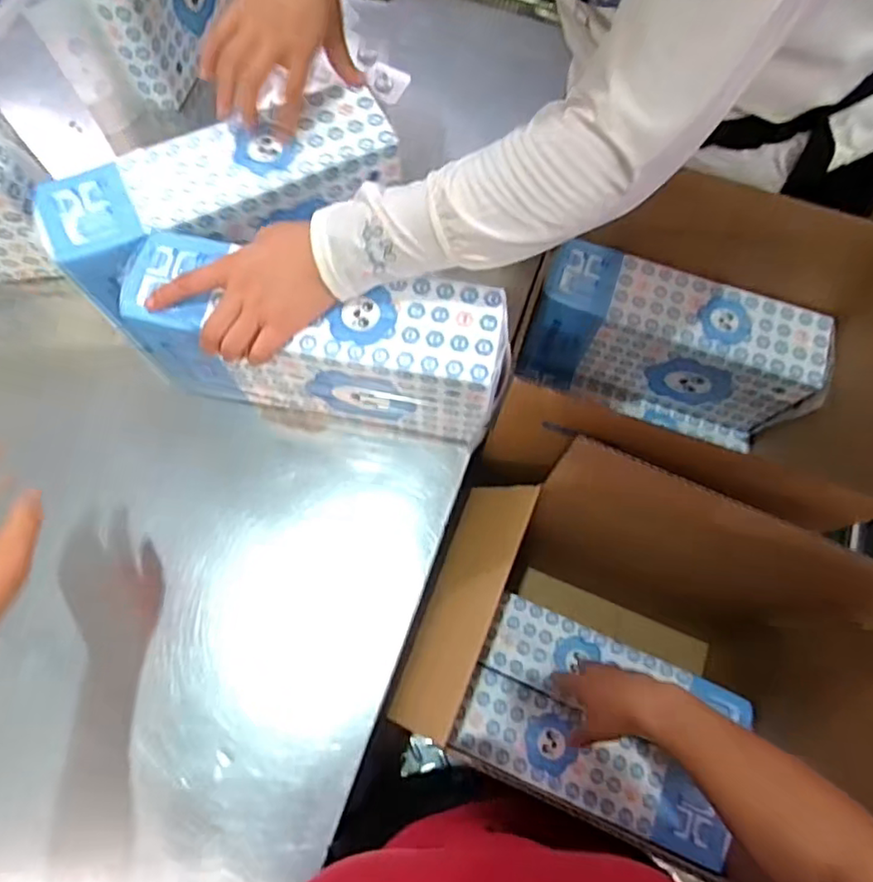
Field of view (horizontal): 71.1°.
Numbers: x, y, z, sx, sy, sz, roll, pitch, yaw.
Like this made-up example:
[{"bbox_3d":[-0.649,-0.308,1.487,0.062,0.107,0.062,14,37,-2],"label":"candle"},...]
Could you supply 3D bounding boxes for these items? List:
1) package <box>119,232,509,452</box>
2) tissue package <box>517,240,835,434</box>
[{"bbox_3d":[-0.102,-0.090,0.572,0.321,0.151,0.091,12,71,2],"label":"package"},{"bbox_3d":[0.280,-0.119,0.751,0.322,0.163,0.108,15,71,3],"label":"tissue package"}]

